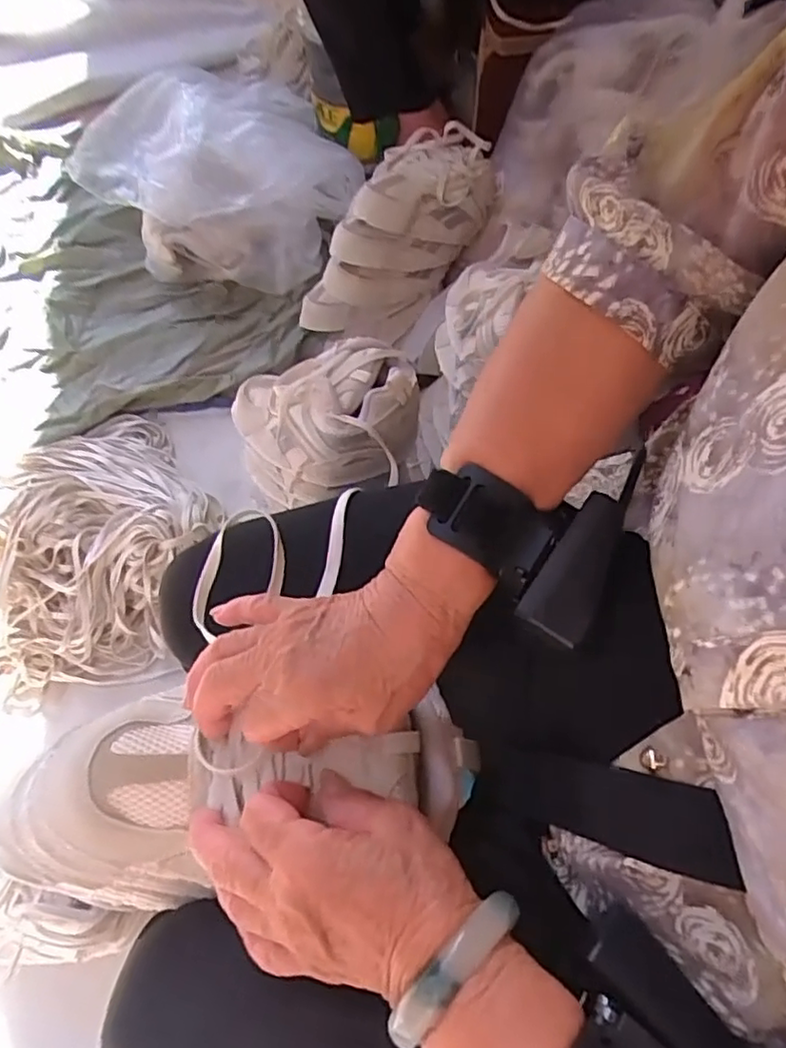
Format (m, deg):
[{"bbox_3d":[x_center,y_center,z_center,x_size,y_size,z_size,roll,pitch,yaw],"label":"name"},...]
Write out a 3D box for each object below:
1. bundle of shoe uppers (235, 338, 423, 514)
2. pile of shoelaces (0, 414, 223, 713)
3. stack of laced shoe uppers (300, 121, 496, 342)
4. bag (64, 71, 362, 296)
[{"bbox_3d":[-0.072,-0.094,0.616,0.184,0.142,0.149,-3,66,0],"label":"bundle of shoe uppers"},{"bbox_3d":[-0.384,0.011,0.832,0.293,0.095,0.402,-6,66,-2],"label":"pile of shoelaces"},{"bbox_3d":[0.014,-0.387,0.842,0.129,0.155,0.298,36,72,15],"label":"stack of laced shoe uppers"},{"bbox_3d":[-0.285,-0.602,1.039,0.376,0.154,0.435,-35,70,-13],"label":"bag"}]

